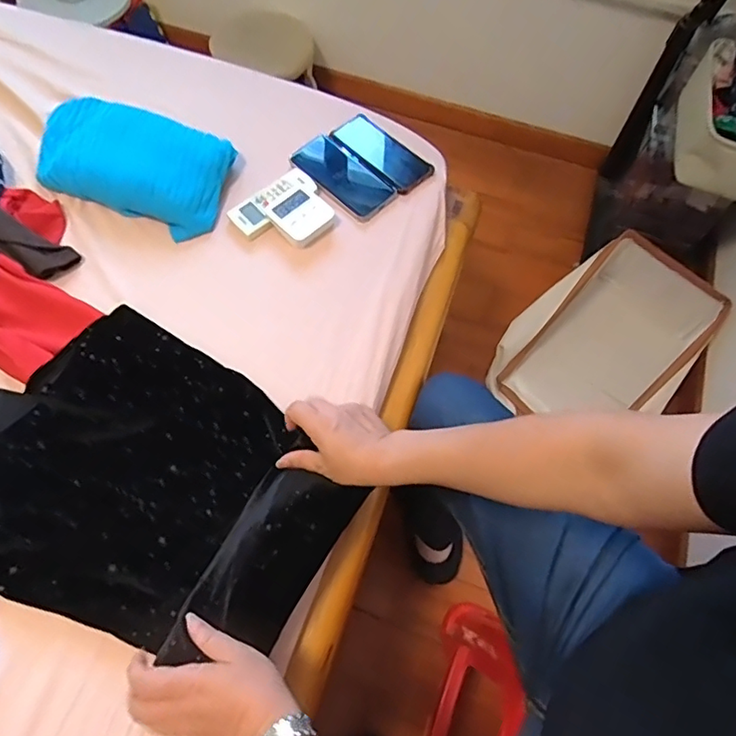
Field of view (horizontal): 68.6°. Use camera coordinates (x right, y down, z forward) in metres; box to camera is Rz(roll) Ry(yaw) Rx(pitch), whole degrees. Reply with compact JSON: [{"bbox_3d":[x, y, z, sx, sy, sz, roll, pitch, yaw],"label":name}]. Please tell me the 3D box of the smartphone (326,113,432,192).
[{"bbox_3d":[0.020,-0.336,0.845,0.159,0.015,0.076,38,73,9],"label":"smartphone"}]

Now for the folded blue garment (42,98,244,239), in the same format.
[{"bbox_3d":[-0.349,-0.306,0.798,0.305,0.055,0.157,22,66,8],"label":"folded blue garment"}]

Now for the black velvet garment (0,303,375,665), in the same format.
[{"bbox_3d":[-0.254,0.120,0.599,0.445,0.047,0.315,31,67,12],"label":"black velvet garment"}]

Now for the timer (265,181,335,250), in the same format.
[{"bbox_3d":[-0.095,-0.218,0.768,0.085,0.022,0.073,42,70,16],"label":"timer"}]

